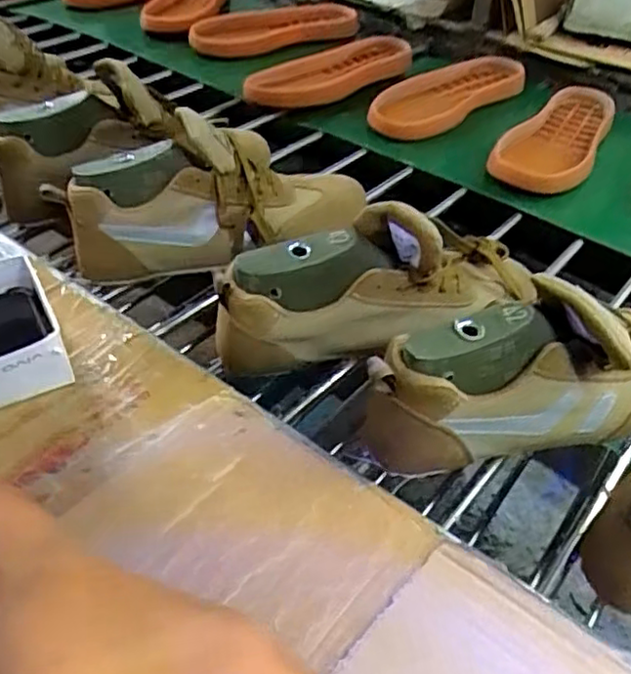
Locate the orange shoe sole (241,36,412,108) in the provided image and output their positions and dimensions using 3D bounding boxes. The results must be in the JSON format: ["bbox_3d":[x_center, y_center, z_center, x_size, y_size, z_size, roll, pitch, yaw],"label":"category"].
[{"bbox_3d":[0.022,-0.390,0.981,0.294,0.041,0.114,-28,54,-32],"label":"orange shoe sole"}]

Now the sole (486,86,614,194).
[{"bbox_3d":[0.314,-0.259,0.865,0.112,0.039,0.283,25,46,17],"label":"sole"}]

